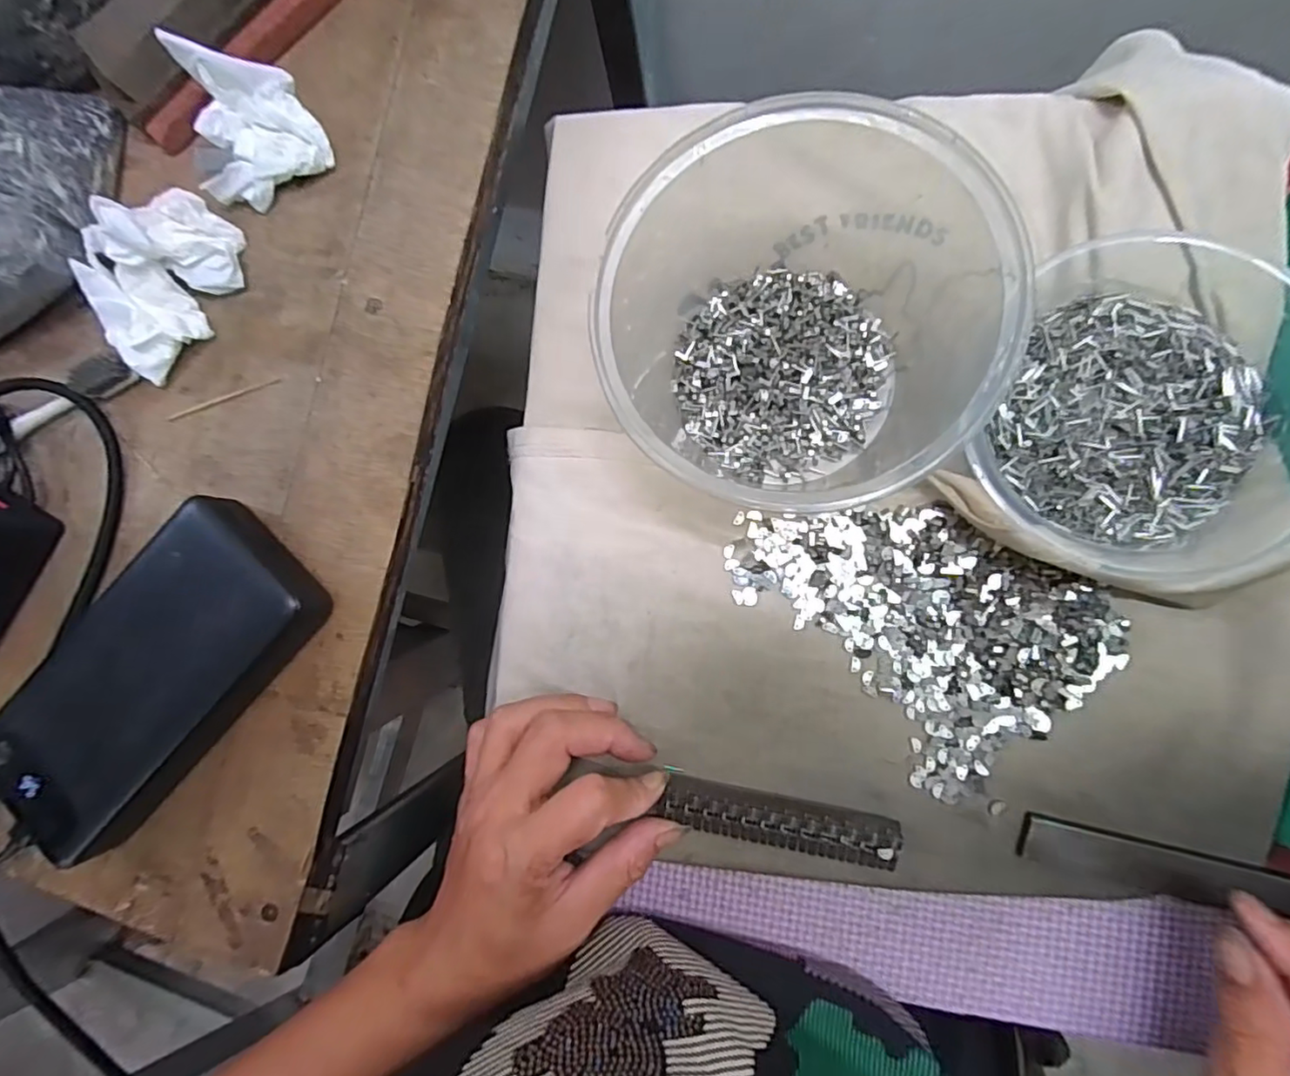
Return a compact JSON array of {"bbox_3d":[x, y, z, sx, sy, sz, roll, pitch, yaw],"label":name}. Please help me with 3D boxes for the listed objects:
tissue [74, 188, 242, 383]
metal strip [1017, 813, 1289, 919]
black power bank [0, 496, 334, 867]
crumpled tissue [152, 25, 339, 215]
[{"bbox_3d":[-0.216,-0.115,0.262,0.053,0.039,0.077,40,93,8],"label":"tissue"},{"bbox_3d":[0.200,0.128,0.235,0.101,0.006,0.021,10,89,8],"label":"metal strip"},{"bbox_3d":[-0.212,0.060,0.260,0.072,0.025,0.152,45,93,8],"label":"black power bank"},{"bbox_3d":[-0.167,-0.174,0.260,0.051,0.038,0.049,5,88,8],"label":"crumpled tissue"}]

